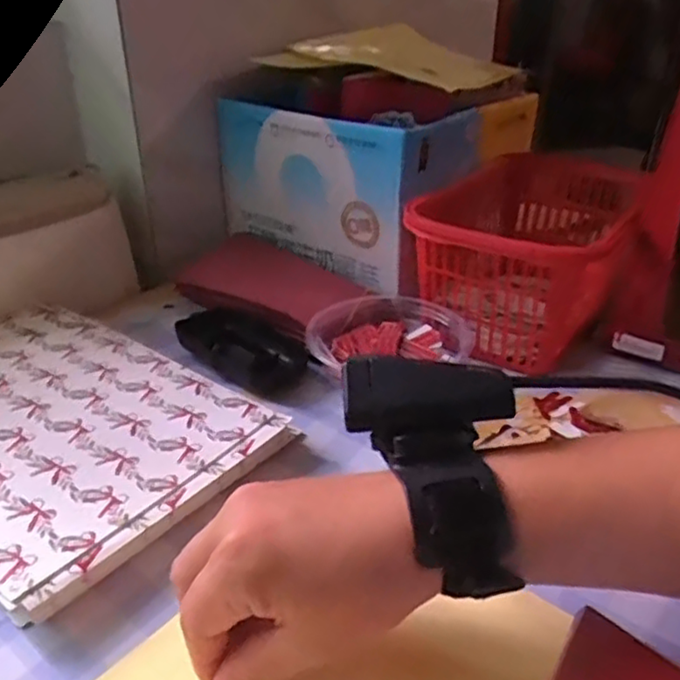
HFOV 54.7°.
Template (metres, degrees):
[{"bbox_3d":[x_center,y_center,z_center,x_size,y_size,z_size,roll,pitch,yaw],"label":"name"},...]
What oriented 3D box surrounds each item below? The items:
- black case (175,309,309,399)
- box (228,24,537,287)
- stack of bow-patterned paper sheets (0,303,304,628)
[{"bbox_3d":[-0.075,0.003,0.493,0.107,0.027,0.061,17,34,27],"label":"black case"},{"bbox_3d":[0.035,-0.184,0.642,0.218,0.164,0.215,24,38,33],"label":"box"},{"bbox_3d":[-0.189,0.047,0.414,0.265,0.026,0.178,20,35,31],"label":"stack of bow-patterned paper sheets"}]

